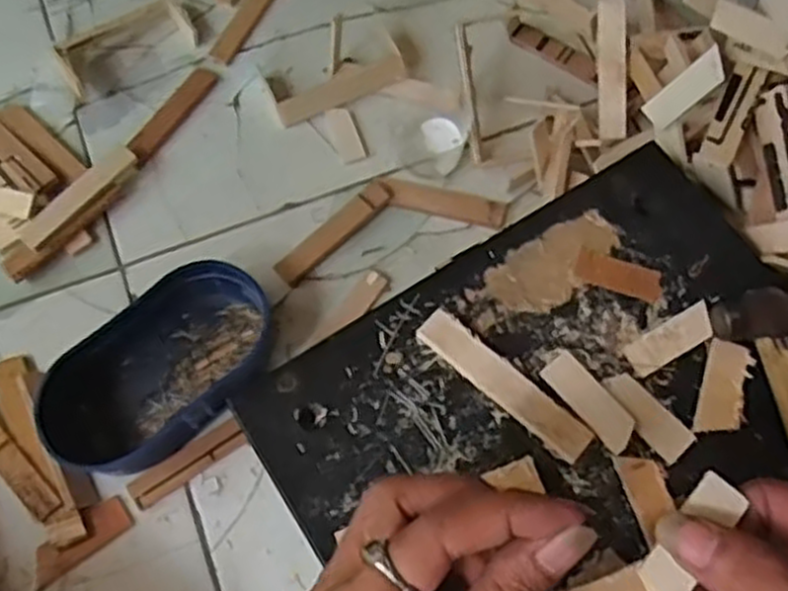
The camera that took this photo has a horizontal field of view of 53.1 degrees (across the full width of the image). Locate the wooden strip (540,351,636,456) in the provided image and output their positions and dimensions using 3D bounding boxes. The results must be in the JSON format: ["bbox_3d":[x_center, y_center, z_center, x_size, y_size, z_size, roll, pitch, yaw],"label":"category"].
[{"bbox_3d":[0.097,0.051,0.388,0.019,0.005,0.053,-36,73,-14],"label":"wooden strip"}]

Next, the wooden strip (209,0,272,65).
[{"bbox_3d":[-0.119,-0.230,0.645,0.020,0.004,0.098,25,70,9],"label":"wooden strip"}]

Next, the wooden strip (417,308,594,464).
[{"bbox_3d":[0.054,0.044,0.390,0.097,0.009,0.019,39,73,14],"label":"wooden strip"}]

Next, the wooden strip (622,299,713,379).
[{"bbox_3d":[0.142,0.022,0.402,0.050,0.004,0.018,-29,71,-12],"label":"wooden strip"}]

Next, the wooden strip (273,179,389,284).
[{"bbox_3d":[-0.042,-0.046,0.560,0.098,0.006,0.020,-43,91,-8],"label":"wooden strip"}]

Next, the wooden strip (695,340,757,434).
[{"bbox_3d":[0.165,0.047,0.394,0.020,0.006,0.049,18,69,7],"label":"wooden strip"}]

